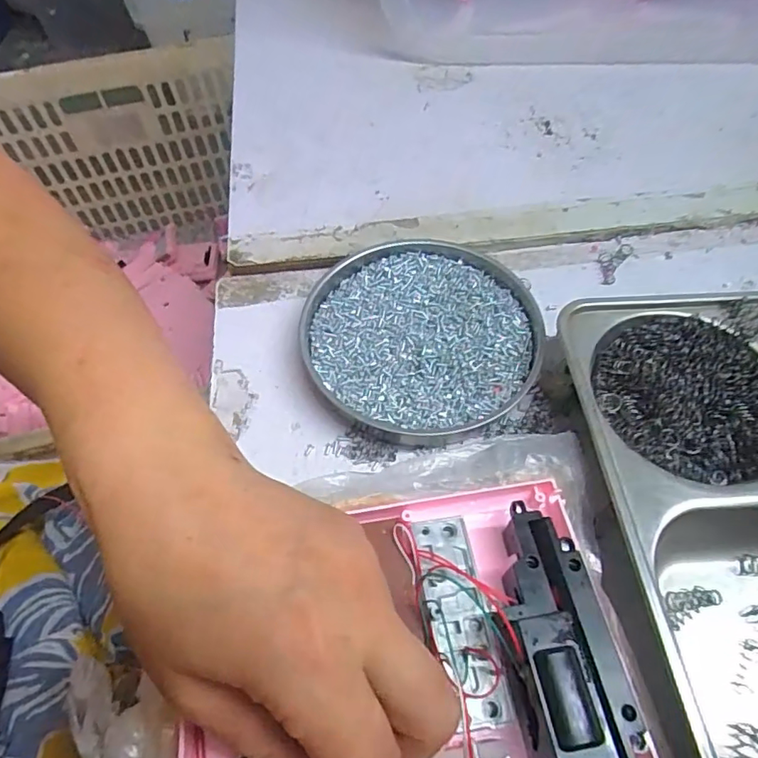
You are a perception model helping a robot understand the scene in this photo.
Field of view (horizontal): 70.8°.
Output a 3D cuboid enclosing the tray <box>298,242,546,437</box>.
[{"bbox_3d":[0.025,-0.027,0.318,0.133,0.019,0.128,-1,58,1],"label":"tray"}]

